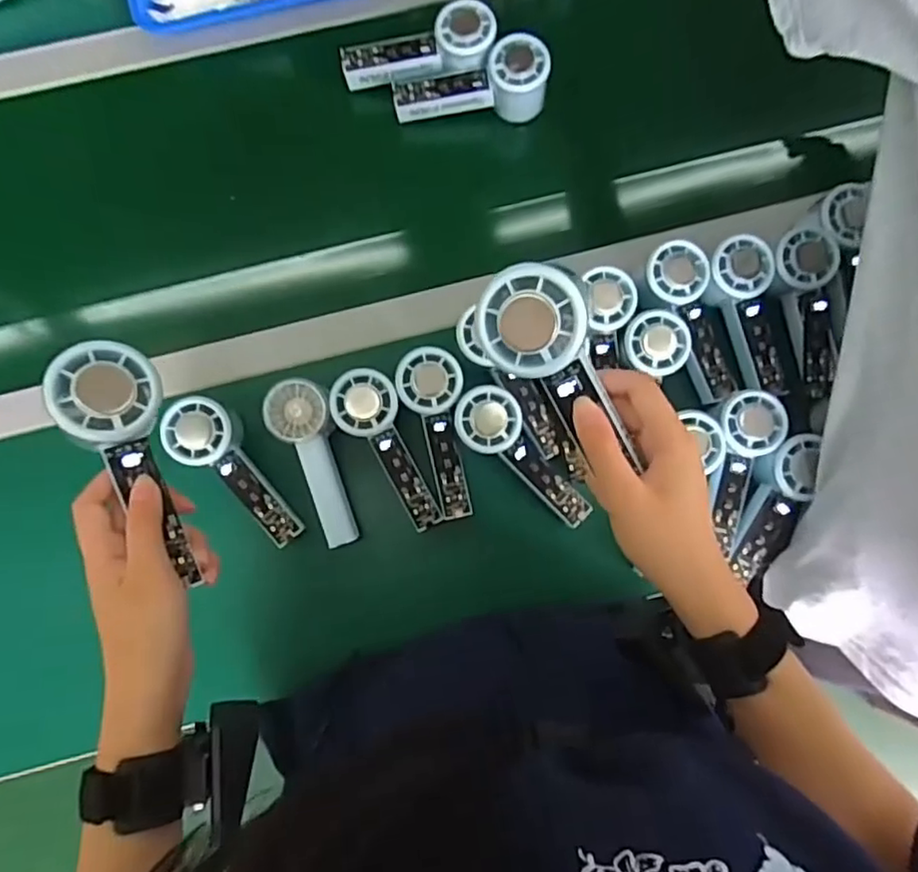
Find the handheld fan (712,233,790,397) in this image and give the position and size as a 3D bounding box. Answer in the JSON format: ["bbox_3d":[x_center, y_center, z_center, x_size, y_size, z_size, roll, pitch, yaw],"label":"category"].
[{"bbox_3d":[0.267,-0.110,0.580,0.055,0.038,0.147,-16,99,-4],"label":"handheld fan"}]

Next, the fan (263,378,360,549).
[{"bbox_3d":[-0.127,0.024,0.547,0.052,0.024,0.147,-16,84,-4],"label":"fan"}]

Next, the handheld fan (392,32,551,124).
[{"bbox_3d":[0.010,-0.344,0.610,0.146,0.052,0.053,-7,83,-3],"label":"handheld fan"}]

